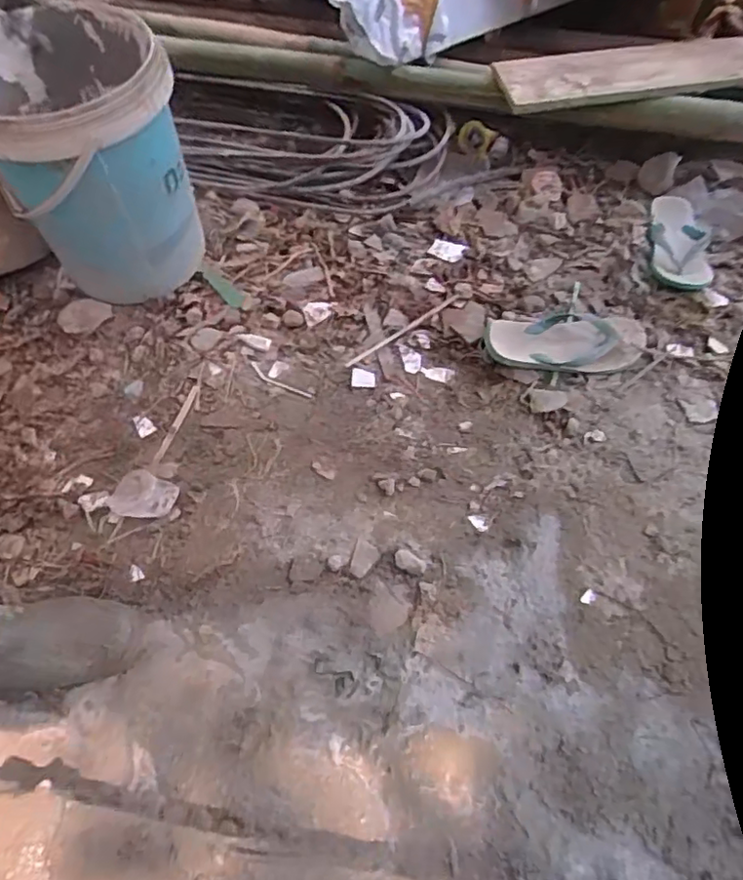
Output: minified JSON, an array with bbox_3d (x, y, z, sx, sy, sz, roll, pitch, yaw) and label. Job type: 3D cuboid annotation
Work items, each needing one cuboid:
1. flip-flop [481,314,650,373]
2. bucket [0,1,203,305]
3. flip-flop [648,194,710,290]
[{"bbox_3d":[0.326,-0.159,1.022,0.266,0.031,0.112,5,57,3],"label":"flip-flop"},{"bbox_3d":[-0.462,-0.453,1.023,0.281,0.366,0.354,-20,55,-12],"label":"bucket"},{"bbox_3d":[0.575,-0.379,1.147,0.110,0.035,0.253,7,58,5],"label":"flip-flop"}]

